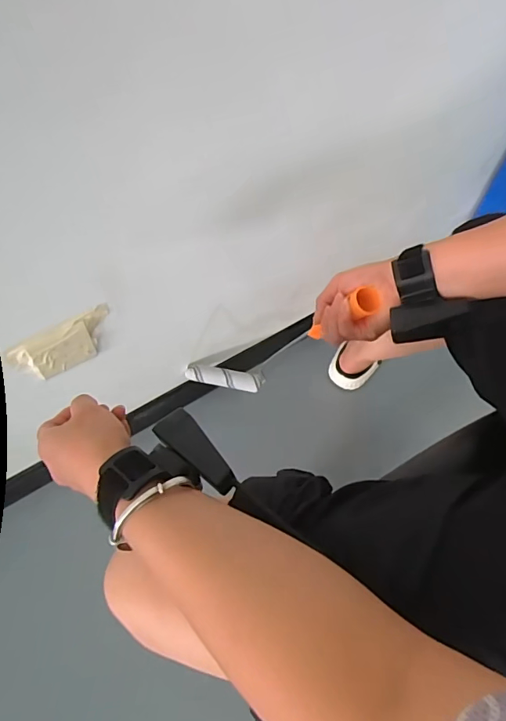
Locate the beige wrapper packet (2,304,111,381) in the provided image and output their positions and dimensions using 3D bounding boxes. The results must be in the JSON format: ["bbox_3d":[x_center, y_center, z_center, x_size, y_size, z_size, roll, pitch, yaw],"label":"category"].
[{"bbox_3d":[-0.274,-0.021,0.647,0.146,0.091,0.013,-29,63,-21],"label":"beige wrapper packet"}]

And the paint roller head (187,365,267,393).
[{"bbox_3d":[-0.056,0.034,0.911,0.155,0.036,0.035,7,57,1],"label":"paint roller head"}]

